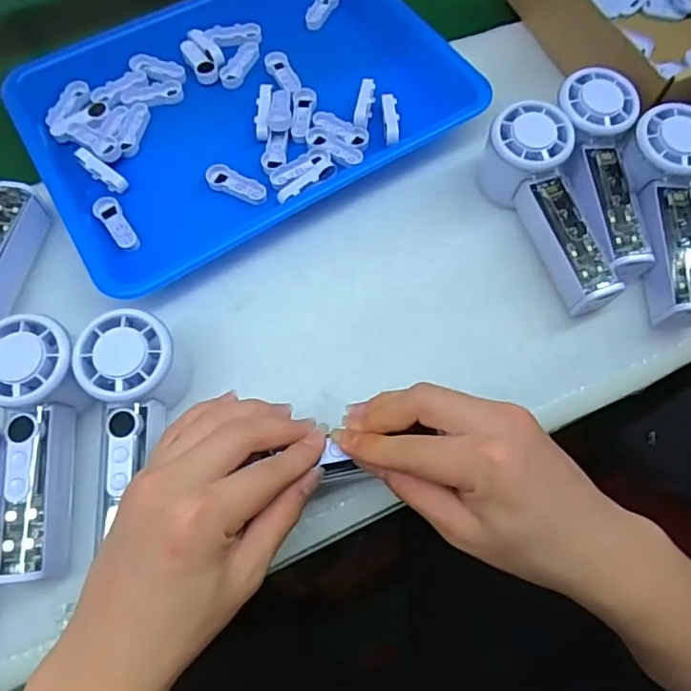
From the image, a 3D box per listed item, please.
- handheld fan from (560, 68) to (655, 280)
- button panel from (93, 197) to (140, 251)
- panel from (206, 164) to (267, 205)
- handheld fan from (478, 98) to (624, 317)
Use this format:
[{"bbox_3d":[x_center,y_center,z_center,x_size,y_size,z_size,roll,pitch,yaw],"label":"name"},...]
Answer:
[{"bbox_3d":[0.186,-0.125,0.397,0.052,0.048,0.152,1,69,0],"label":"handheld fan"},{"bbox_3d":[-0.175,-0.093,0.414,0.017,0.007,0.051,-33,73,-12],"label":"button panel"},{"bbox_3d":[-0.085,-0.125,0.423,0.053,0.005,0.020,28,72,10],"label":"panel"},{"bbox_3d":[0.144,-0.097,0.389,0.052,0.053,0.148,-12,70,-5],"label":"handheld fan"}]

